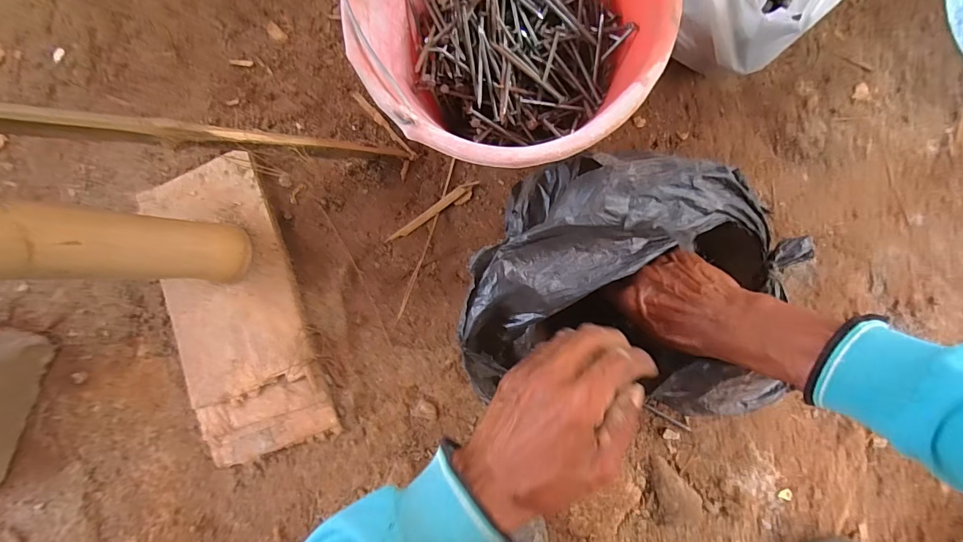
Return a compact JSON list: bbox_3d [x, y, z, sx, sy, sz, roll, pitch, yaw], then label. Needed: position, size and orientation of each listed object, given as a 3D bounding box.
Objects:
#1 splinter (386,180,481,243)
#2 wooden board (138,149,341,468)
[{"bbox_3d":[-0.054,-0.064,0.477,0.118,0.005,0.018,-34,84,7],"label":"splinter"},{"bbox_3d":[-0.292,0.044,0.496,0.164,0.025,0.345,-21,85,8],"label":"wooden board"}]

